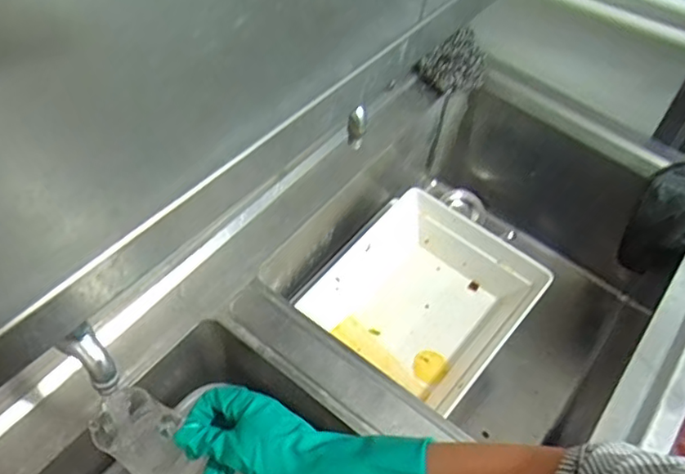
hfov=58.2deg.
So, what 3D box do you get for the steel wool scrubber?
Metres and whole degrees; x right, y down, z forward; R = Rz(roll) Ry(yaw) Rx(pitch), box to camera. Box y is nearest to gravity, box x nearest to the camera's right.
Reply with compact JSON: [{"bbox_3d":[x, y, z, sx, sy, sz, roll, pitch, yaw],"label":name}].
[{"bbox_3d":[0.180,-0.292,1.011,0.115,0.104,0.061,9,51,4],"label":"steel wool scrubber"}]

